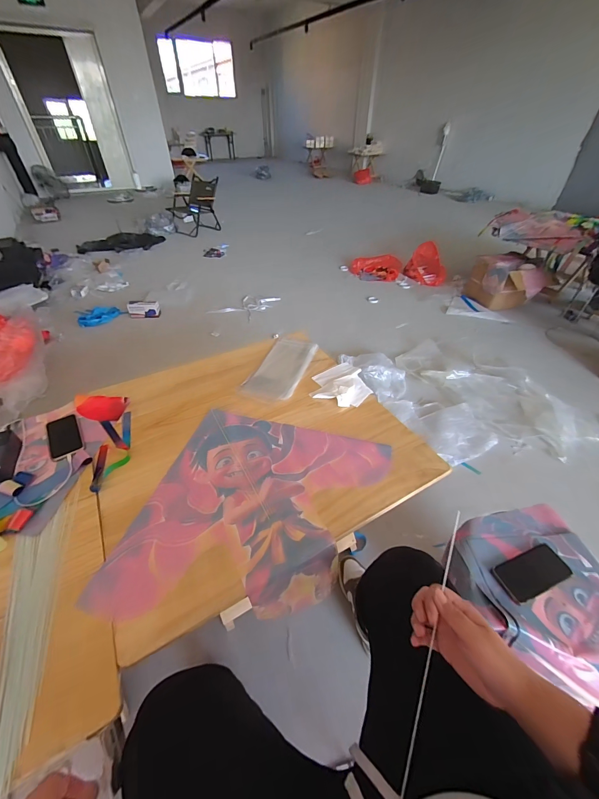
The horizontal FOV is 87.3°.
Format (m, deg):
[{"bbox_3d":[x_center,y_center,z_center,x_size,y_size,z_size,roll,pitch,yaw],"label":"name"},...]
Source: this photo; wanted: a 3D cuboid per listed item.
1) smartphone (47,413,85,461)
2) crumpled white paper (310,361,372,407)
[{"bbox_3d":[-0.625,0.094,0.833,0.069,0.007,0.151,-25,50,-25],"label":"smartphone"},{"bbox_3d":[0.143,-0.058,1.026,0.179,0.037,0.207,19,47,17],"label":"crumpled white paper"}]

